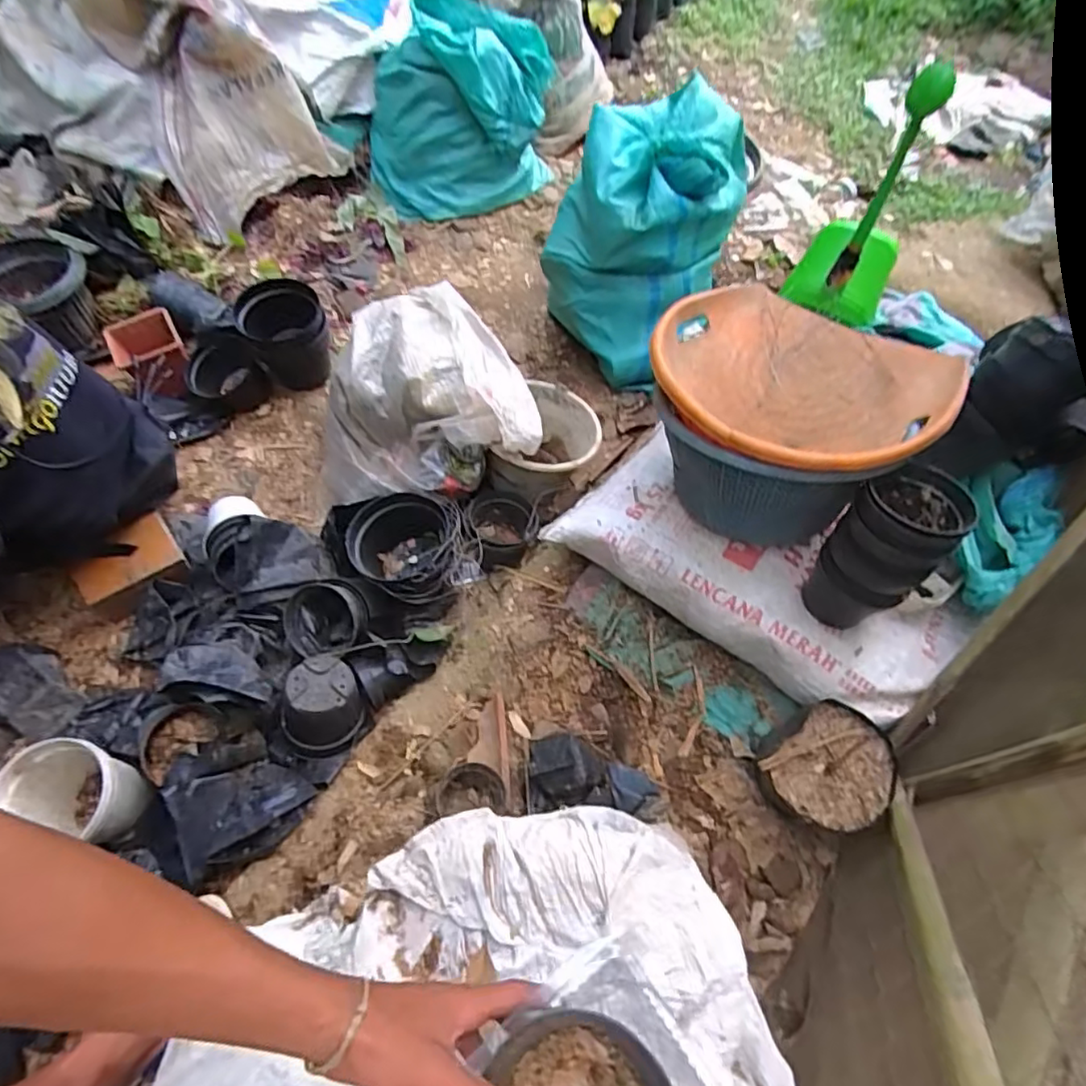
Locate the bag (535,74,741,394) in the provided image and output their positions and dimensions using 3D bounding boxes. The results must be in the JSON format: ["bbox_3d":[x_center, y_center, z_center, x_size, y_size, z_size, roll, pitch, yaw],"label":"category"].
[{"bbox_3d":[0.213,-0.652,1.289,0.322,0.456,0.333,34,63,16],"label":"bag"}]

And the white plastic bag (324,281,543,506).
[{"bbox_3d":[-0.251,-0.298,1.172,0.412,0.214,0.425,-8,60,-9],"label":"white plastic bag"}]

